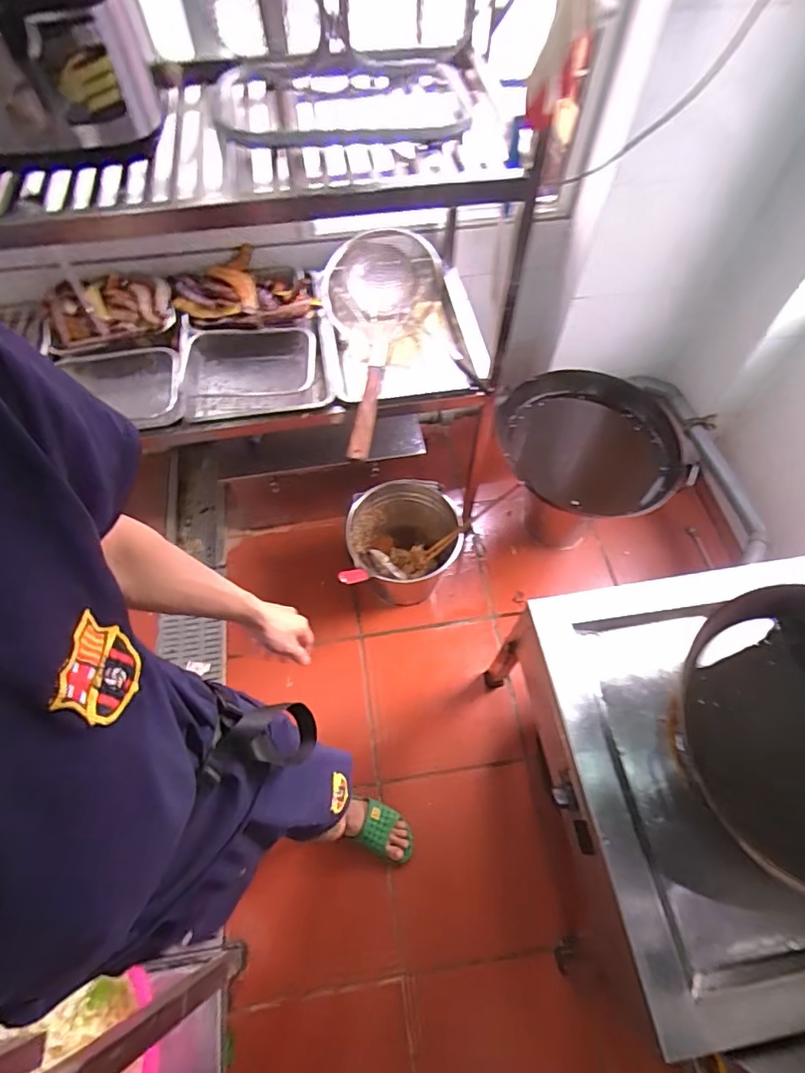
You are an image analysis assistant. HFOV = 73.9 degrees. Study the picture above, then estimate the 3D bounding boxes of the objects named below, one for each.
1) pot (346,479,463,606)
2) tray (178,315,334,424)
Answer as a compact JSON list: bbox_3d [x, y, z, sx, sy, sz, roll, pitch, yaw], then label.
[{"bbox_3d":[-0.003,0.041,1.589,0.342,0.296,0.296,-18,63,-10],"label":"pot"},{"bbox_3d":[-0.342,-0.384,1.243,0.326,0.080,0.258,-6,62,-3],"label":"tray"}]

